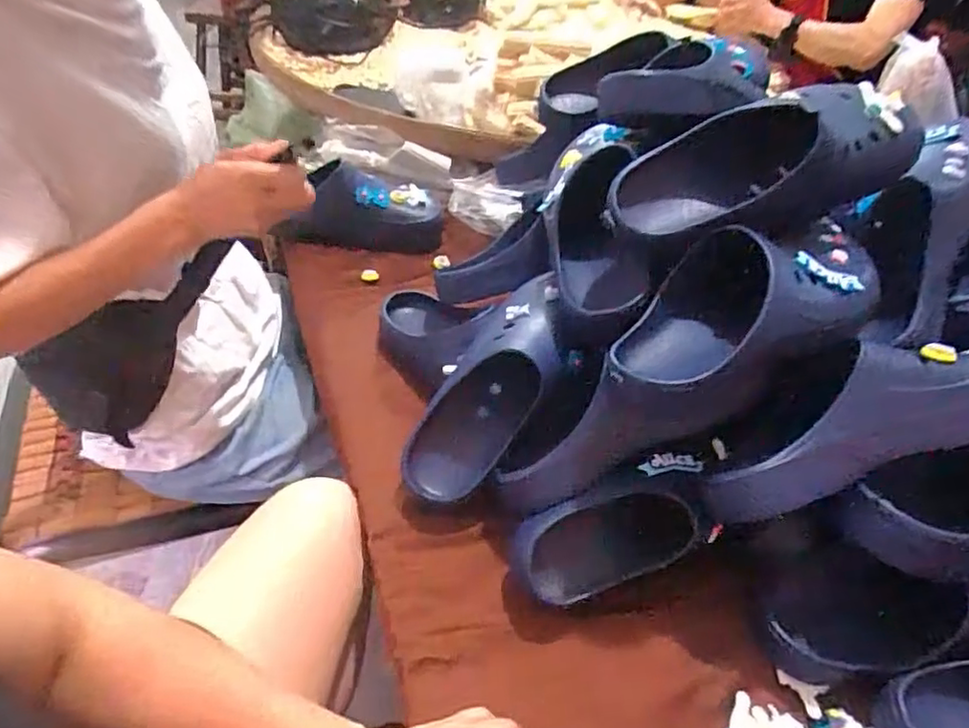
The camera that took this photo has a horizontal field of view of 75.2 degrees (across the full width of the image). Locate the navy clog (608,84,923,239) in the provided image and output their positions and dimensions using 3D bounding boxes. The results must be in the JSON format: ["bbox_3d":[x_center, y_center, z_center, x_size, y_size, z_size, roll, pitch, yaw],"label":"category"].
[{"bbox_3d":[0.248,-0.174,0.552,0.279,0.103,0.083,-14,45,-2],"label":"navy clog"}]

